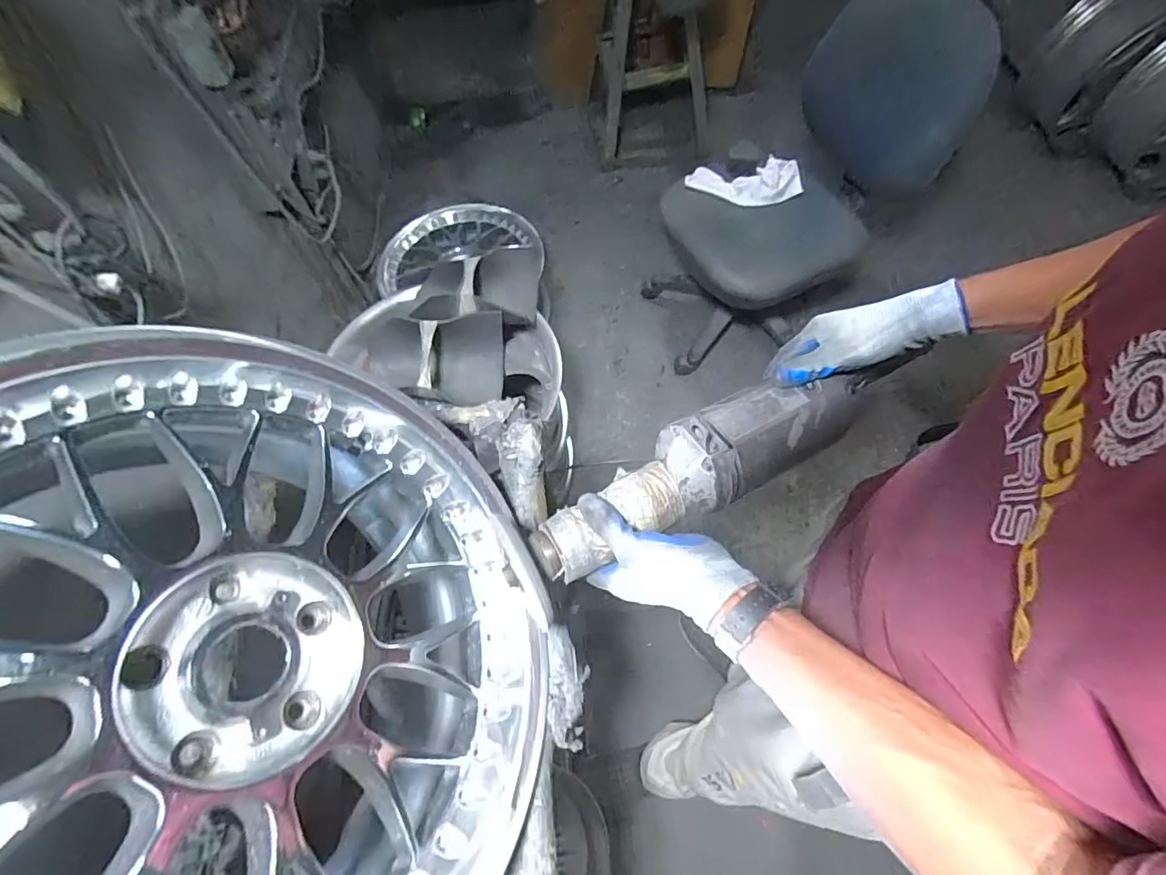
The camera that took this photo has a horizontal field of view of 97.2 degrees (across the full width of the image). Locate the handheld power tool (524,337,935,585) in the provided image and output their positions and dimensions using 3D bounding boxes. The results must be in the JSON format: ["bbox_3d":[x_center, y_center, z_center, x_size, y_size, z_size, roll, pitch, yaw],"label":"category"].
[{"bbox_3d":[0.134,0.013,0.498,0.400,0.067,0.086,-27,66,-8],"label":"handheld power tool"}]

